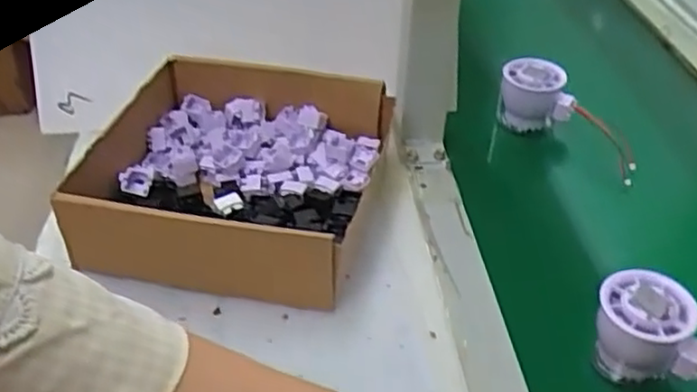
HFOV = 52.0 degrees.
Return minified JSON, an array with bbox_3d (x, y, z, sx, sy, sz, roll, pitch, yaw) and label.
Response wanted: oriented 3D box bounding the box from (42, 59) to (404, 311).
[{"bbox_3d":[-0.086,-0.027,0.552,0.202,0.077,0.215,9,39,11],"label":"box"}]

